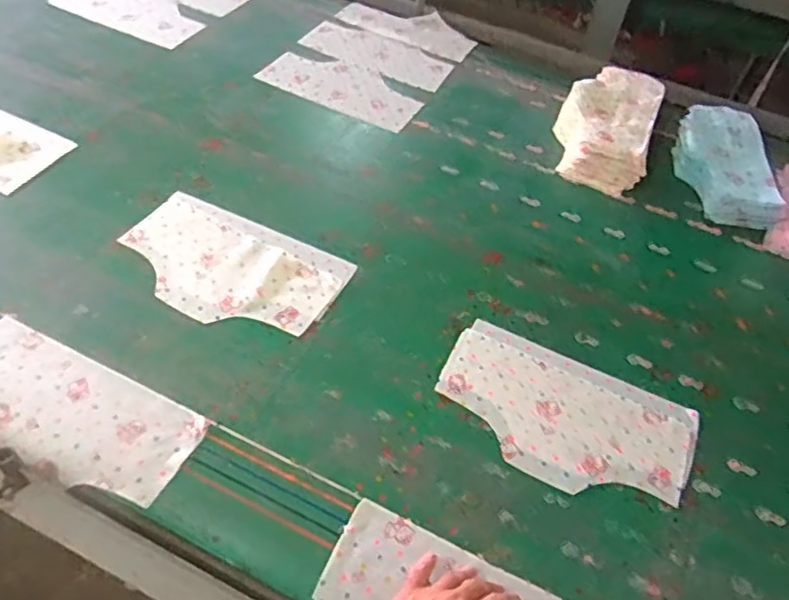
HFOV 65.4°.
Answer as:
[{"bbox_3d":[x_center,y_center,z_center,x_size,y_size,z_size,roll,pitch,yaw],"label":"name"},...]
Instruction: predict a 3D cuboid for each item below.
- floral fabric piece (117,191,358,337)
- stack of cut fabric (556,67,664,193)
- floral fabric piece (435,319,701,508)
[{"bbox_3d":[-0.243,-0.049,0.896,0.322,0.007,0.191,23,51,12],"label":"floral fabric piece"},{"bbox_3d":[0.409,-0.349,1.189,0.179,0.068,0.345,20,51,11],"label":"stack of cut fabric"},{"bbox_3d":[0.222,0.150,0.799,0.323,0.008,0.189,23,49,11],"label":"floral fabric piece"}]

